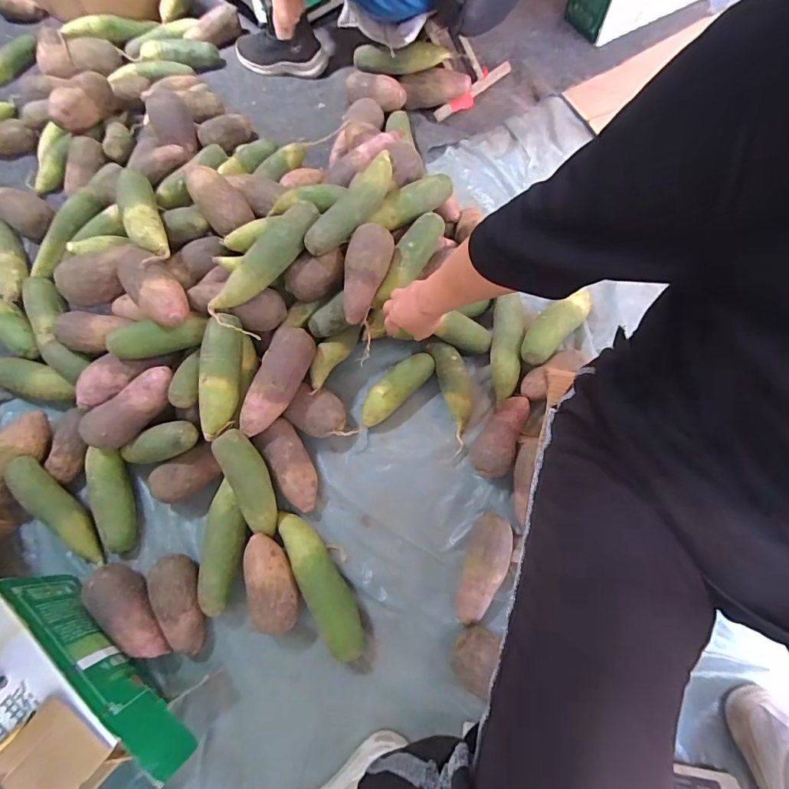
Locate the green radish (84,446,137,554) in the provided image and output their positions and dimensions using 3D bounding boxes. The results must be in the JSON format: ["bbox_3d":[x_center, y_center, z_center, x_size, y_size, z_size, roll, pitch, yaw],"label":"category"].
[{"bbox_3d":[-0.445,0.165,0.671,0.059,0.060,0.158,-20,70,-6],"label":"green radish"}]

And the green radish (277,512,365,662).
[{"bbox_3d":[-0.108,0.269,0.616,0.061,0.060,0.222,-31,72,-10],"label":"green radish"}]

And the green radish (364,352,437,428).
[{"bbox_3d":[0.002,-0.010,0.723,0.158,0.054,0.056,-40,73,-12],"label":"green radish"}]

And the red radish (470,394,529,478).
[{"bbox_3d":[0.172,0.064,0.681,0.065,0.072,0.149,30,73,12],"label":"red radish"}]

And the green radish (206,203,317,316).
[{"bbox_3d":[-0.193,-0.205,0.625,0.063,0.048,0.219,40,87,14],"label":"green radish"}]

